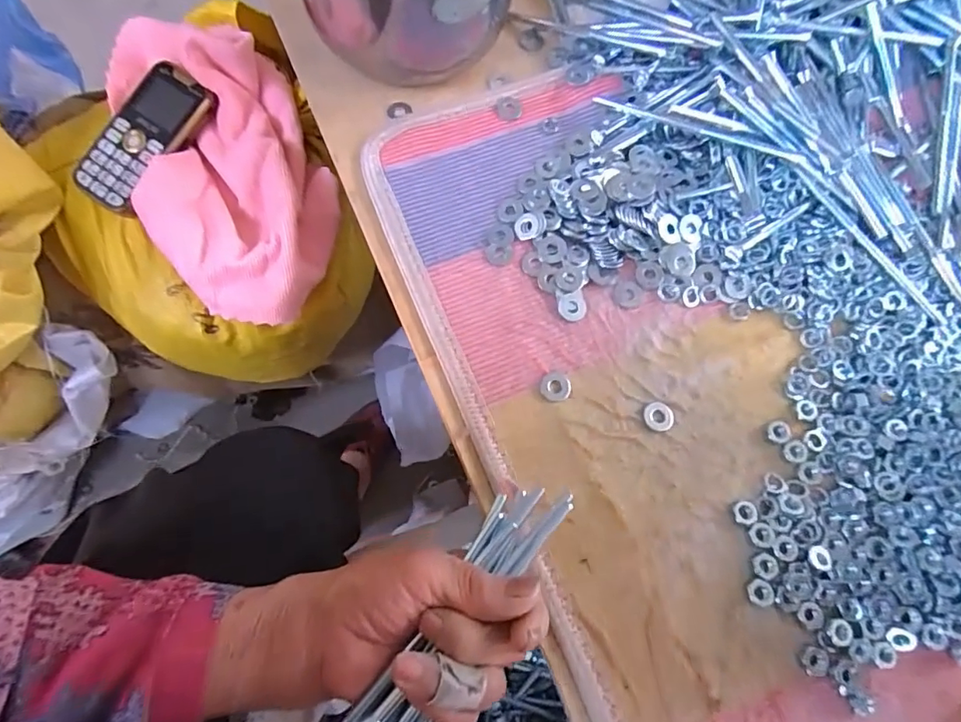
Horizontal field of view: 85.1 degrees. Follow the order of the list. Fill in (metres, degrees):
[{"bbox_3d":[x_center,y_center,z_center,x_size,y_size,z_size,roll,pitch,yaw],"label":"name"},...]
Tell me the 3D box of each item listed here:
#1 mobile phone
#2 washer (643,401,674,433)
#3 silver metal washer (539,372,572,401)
[{"bbox_3d":[-0.268,-0.178,0.420,0.056,0.010,0.122,34,88,2],"label":"mobile phone"},{"bbox_3d":[0.109,0.034,0.320,0.018,0.004,0.018,-8,71,-5],"label":"washer"},{"bbox_3d":[0.046,0.016,0.323,0.019,0.004,0.018,-18,72,-8],"label":"silver metal washer"}]

